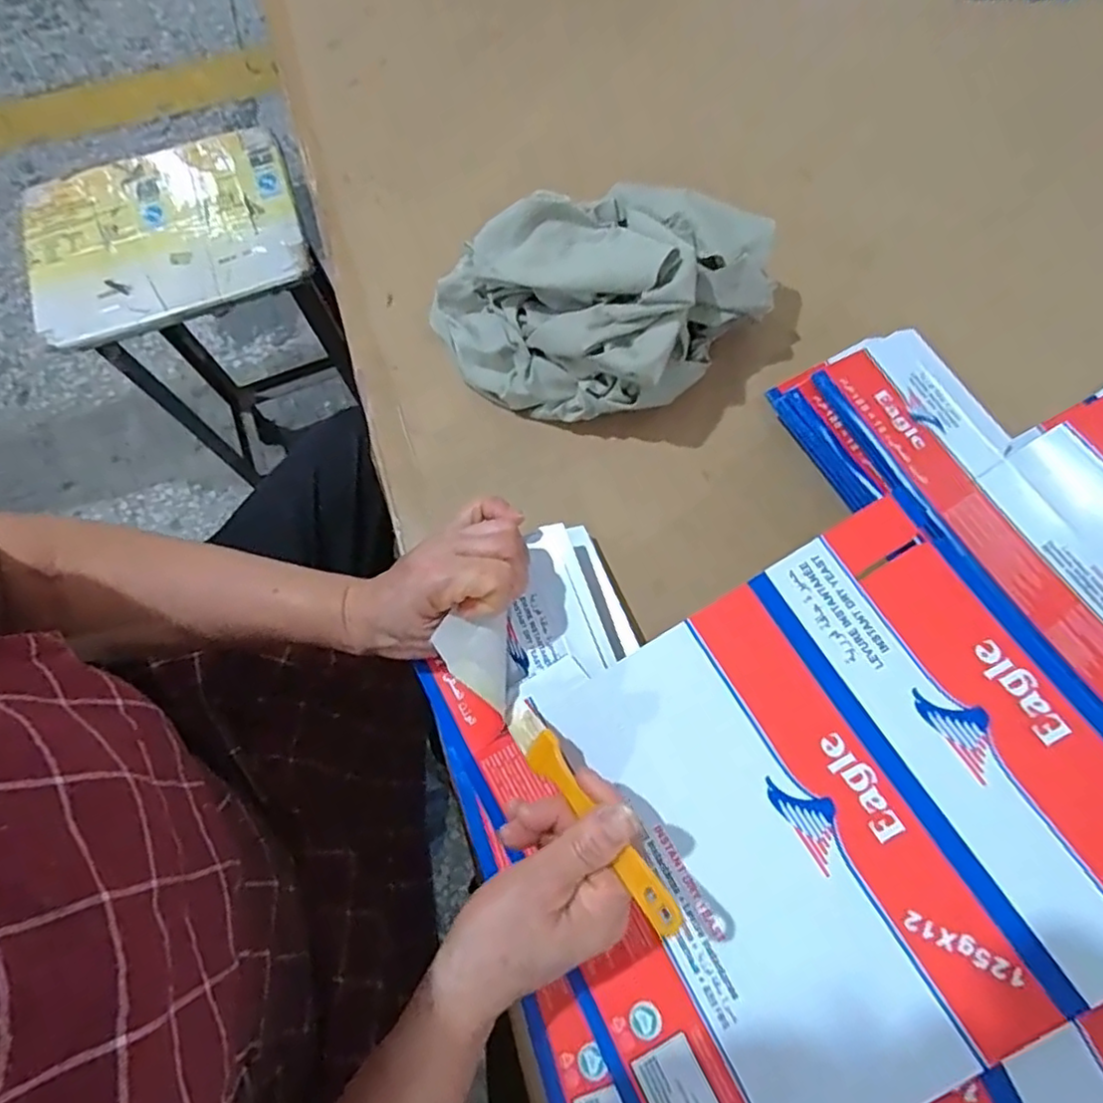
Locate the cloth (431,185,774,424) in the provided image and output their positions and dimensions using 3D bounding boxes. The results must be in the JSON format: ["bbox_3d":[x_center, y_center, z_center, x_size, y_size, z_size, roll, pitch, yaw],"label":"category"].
[{"bbox_3d":[0.041,-0.166,0.441,0.220,0.101,0.132,-23,73,-5],"label":"cloth"}]

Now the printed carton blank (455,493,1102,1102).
[{"bbox_3d":[0.113,0.147,0.331,0.318,0.012,0.231,-33,69,3],"label":"printed carton blank"}]

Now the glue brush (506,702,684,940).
[{"bbox_3d":[0.014,0.124,0.320,0.018,0.006,0.139,-37,45,-9],"label":"glue brush"}]

